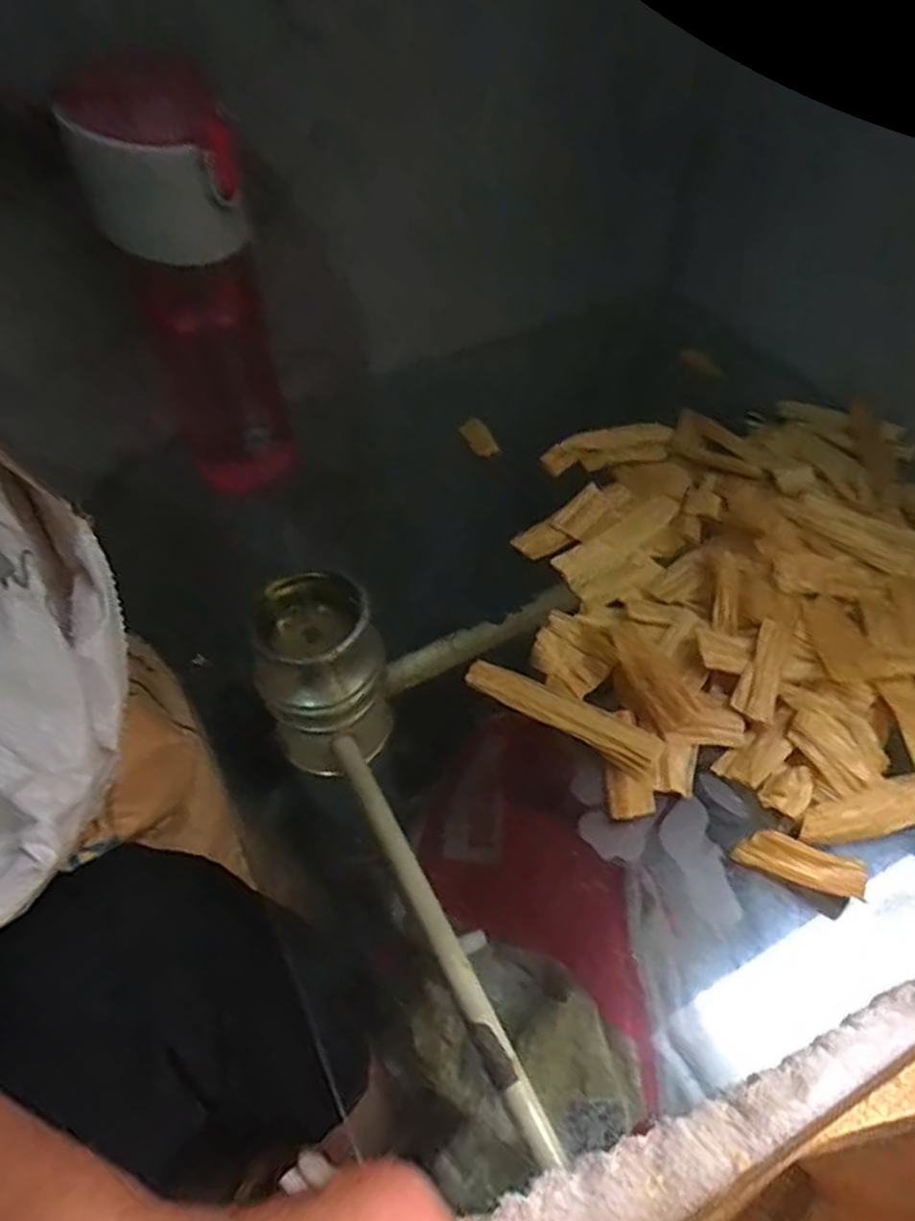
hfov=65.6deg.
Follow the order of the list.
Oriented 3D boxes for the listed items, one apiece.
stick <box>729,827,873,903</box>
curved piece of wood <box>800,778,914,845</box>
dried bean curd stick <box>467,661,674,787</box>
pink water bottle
[{"bbox_3d":[0.149,0.109,0.306,0.055,0.010,0.017,13,53,11],"label":"stick"},{"bbox_3d":[0.196,0.087,0.318,0.089,0.014,0.020,-14,53,-10],"label":"curved piece of wood"},{"bbox_3d":[0.052,0.050,0.352,0.102,0.012,0.024,29,58,21],"label":"dried bean curd stick"},{"bbox_3d":[-0.143,-0.162,0.411,0.070,0.241,0.068,-17,54,-12],"label":"pink water bottle"}]

